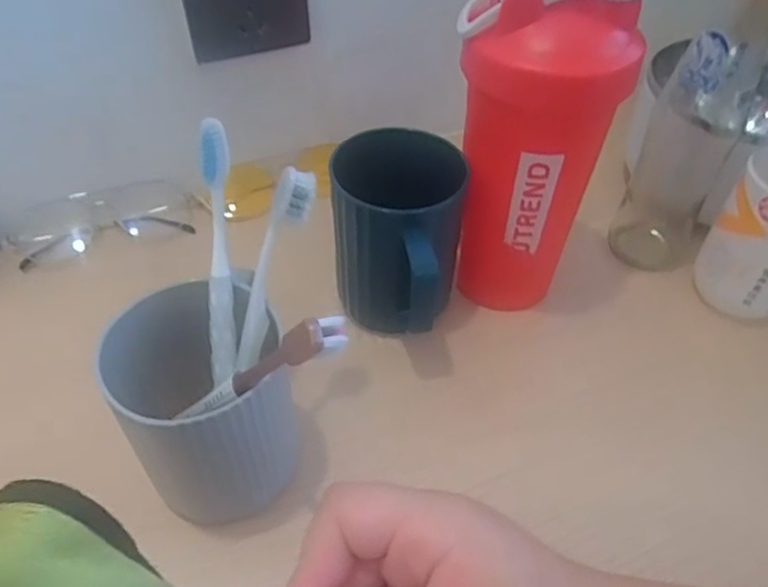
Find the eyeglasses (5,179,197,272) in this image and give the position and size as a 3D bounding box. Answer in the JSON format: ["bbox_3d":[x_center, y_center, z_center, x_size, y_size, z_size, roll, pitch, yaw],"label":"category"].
[{"bbox_3d":[-0.211,-0.056,0.467,0.128,0.031,0.042,-17,49,-17],"label":"eyeglasses"}]

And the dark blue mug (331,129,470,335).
[{"bbox_3d":[0.006,-0.026,0.385,0.077,0.111,0.093,7,47,4],"label":"dark blue mug"}]

